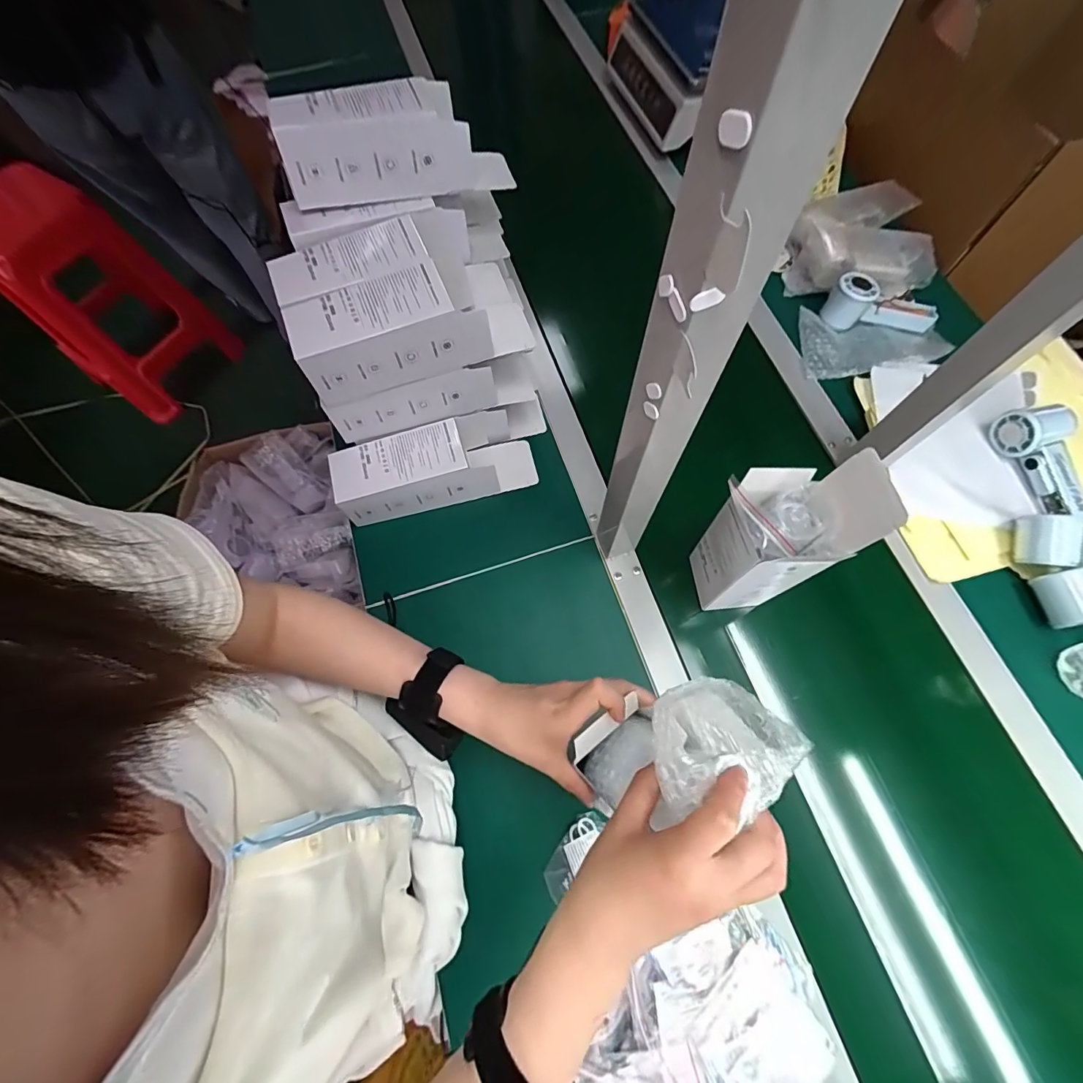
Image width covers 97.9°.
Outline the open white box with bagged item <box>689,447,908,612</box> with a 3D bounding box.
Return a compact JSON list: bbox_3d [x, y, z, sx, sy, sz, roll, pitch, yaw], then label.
[{"bbox_3d":[0.230,-0.003,0.471,0.093,0.215,0.086,-2,69,0],"label":"open white box with bagged item"}]

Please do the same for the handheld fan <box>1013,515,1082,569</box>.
[{"bbox_3d":[0.648,0.003,0.546,0.152,0.049,0.063,2,69,2],"label":"handheld fan"}]

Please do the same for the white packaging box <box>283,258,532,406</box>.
[{"bbox_3d":[-0.135,-0.237,0.515,0.244,0.088,0.095,-18,70,-6],"label":"white packaging box"}]

